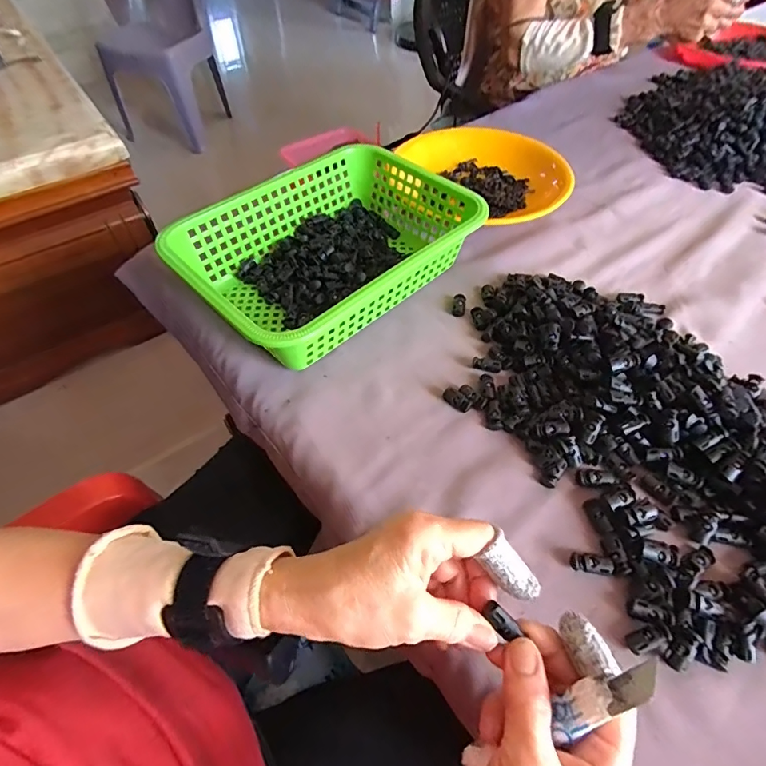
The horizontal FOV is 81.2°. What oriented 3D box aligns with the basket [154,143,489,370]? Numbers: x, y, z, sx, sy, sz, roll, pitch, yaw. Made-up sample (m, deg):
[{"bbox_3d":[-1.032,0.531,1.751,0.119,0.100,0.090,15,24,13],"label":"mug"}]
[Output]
[{"bbox_3d":[-0.054,-0.140,0.488,0.294,0.085,0.214,-38,60,-25],"label":"basket"}]

